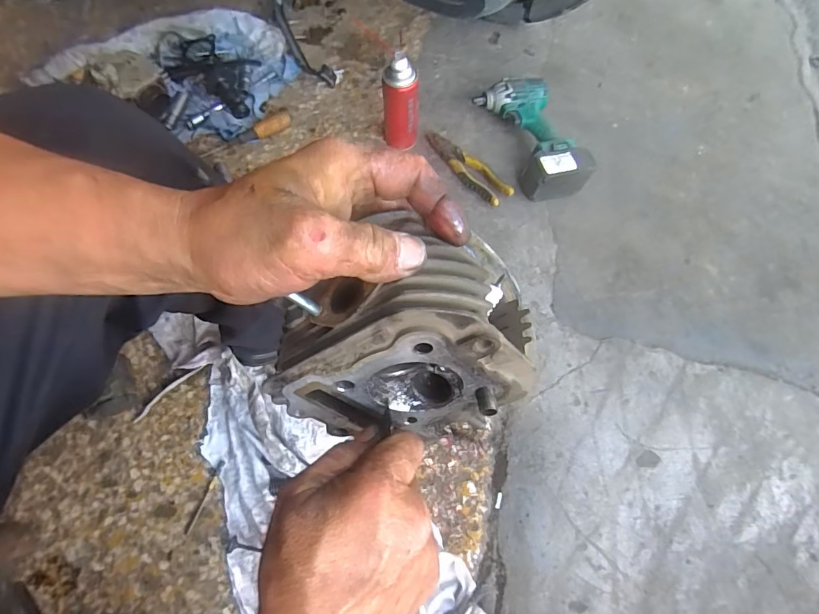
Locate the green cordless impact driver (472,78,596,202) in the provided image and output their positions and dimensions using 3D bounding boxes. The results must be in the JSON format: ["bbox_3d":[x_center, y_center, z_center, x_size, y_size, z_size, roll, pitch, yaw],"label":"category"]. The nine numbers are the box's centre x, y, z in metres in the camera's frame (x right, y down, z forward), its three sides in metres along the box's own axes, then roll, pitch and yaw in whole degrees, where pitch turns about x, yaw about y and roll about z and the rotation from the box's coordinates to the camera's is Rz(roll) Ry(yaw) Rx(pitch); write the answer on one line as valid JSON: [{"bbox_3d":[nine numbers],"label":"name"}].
[{"bbox_3d":[0.224,-0.305,0.838,0.130,0.075,0.234,-17,69,-7],"label":"green cordless impact driver"}]

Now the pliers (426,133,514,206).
[{"bbox_3d":[0.100,-0.252,0.828,0.191,0.013,0.049,41,73,15],"label":"pliers"}]

